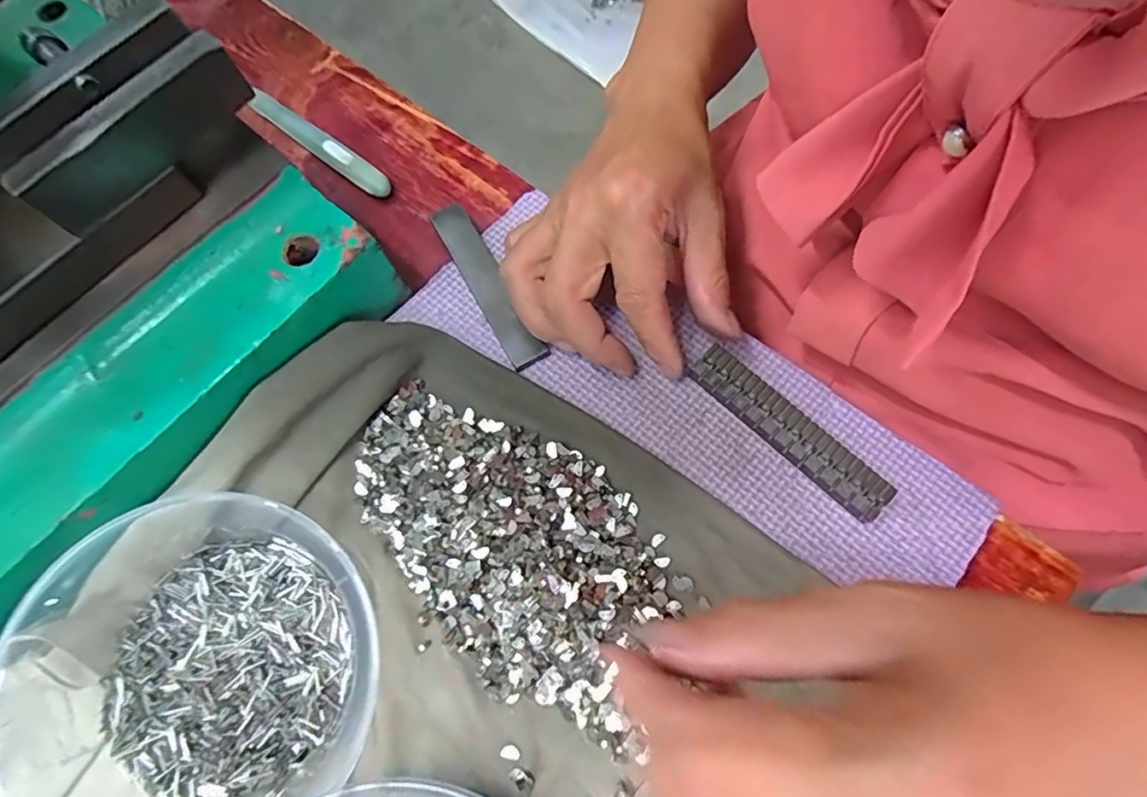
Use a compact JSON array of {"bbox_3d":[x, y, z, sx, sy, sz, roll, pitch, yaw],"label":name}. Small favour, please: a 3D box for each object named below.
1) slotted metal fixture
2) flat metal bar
[{"bbox_3d":[0.093,0.013,0.244,0.096,0.005,0.021,43,72,15],"label":"slotted metal fixture"},{"bbox_3d":[-0.043,-0.058,0.277,0.017,0.005,0.097,-28,73,-8],"label":"flat metal bar"}]

